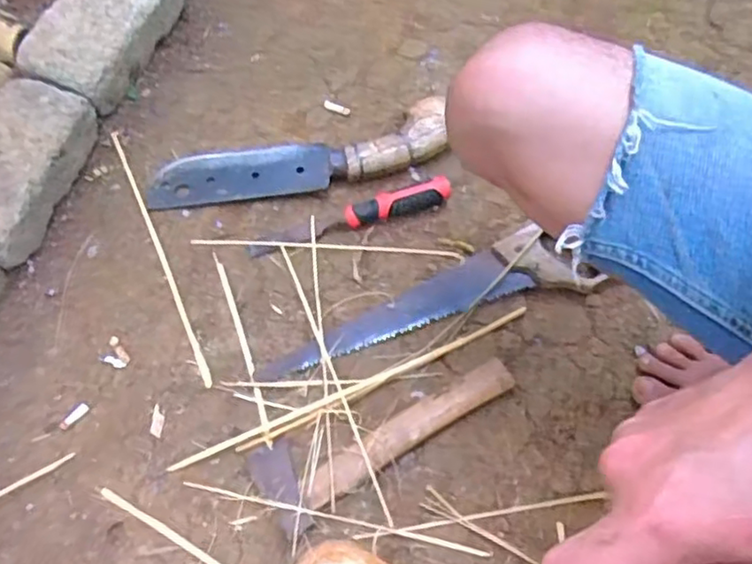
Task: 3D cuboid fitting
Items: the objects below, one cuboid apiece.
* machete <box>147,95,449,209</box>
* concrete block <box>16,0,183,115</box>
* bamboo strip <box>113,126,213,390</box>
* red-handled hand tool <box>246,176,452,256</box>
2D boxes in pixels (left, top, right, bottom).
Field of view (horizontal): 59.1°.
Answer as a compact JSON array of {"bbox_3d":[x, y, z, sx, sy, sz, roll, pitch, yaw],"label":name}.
[{"bbox_3d":[-0.090,-0.146,0.780,0.360,0.045,0.087,-11,71,-6],"label":"machete"},{"bbox_3d":[-0.329,-0.313,0.826,0.123,0.080,0.218,27,72,8],"label":"concrete block"},{"bbox_3d":[-0.247,-0.037,0.749,0.010,0.008,0.339,-24,69,-8],"label":"bamboo strip"},{"bbox_3d":[-0.030,-0.074,0.751,0.235,0.032,0.026,-16,72,-8],"label":"red-handled hand tool"}]

